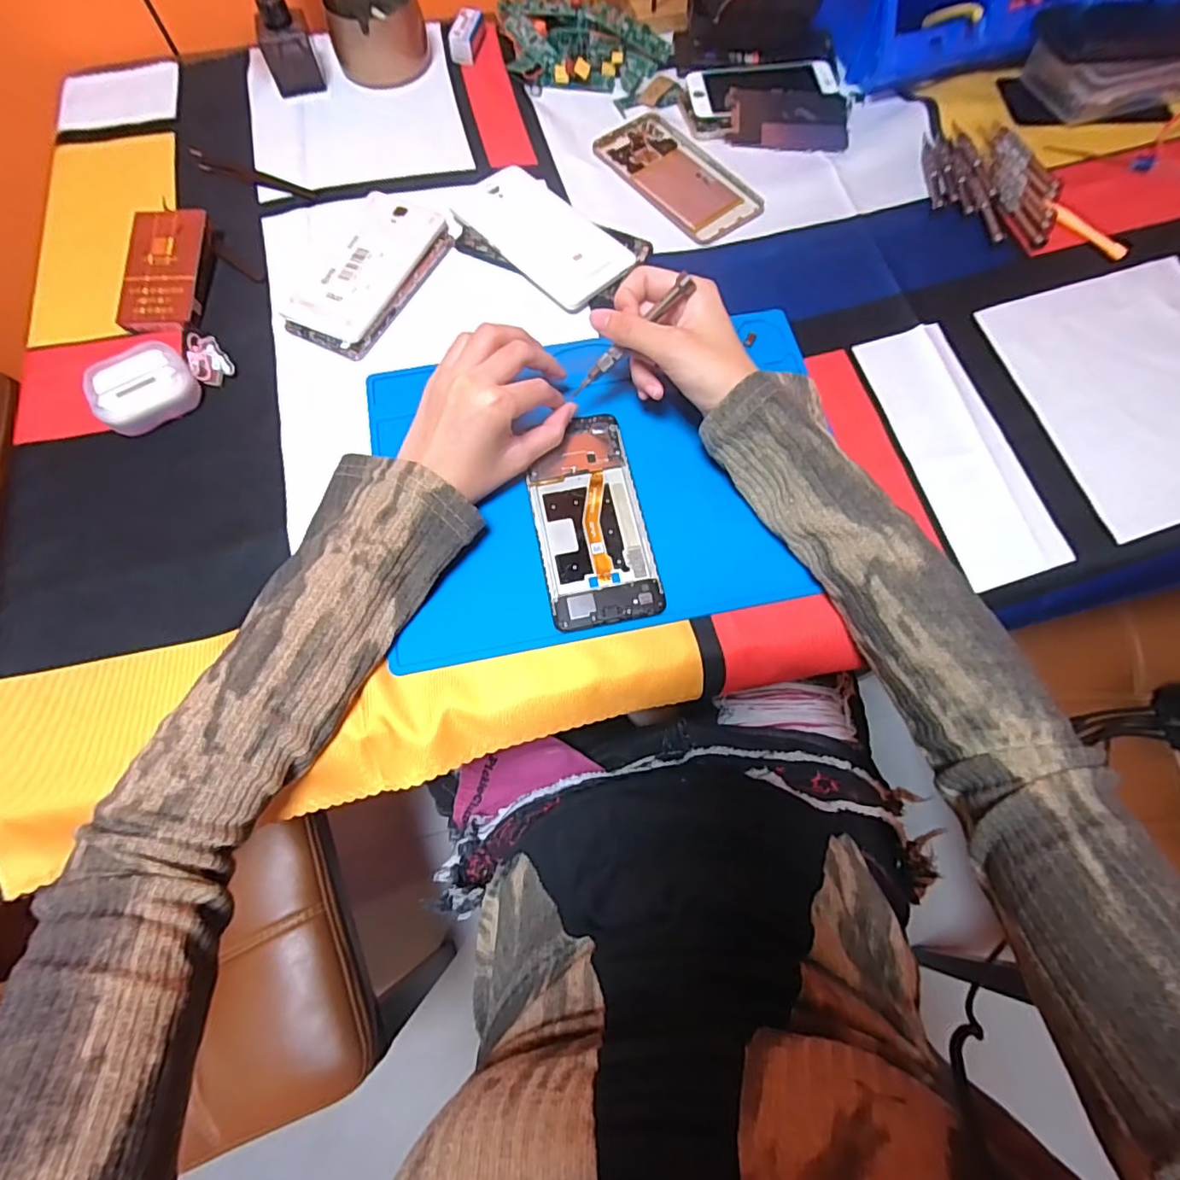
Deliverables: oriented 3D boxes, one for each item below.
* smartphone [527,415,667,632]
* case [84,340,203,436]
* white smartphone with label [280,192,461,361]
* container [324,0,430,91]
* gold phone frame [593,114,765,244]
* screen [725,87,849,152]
[{"bbox_3d":[0.002,-0.049,0.372,0.073,0.005,0.148,-6,70,-2],"label":"smartphone"},{"bbox_3d":[-0.320,-0.146,0.401,0.065,0.028,0.047,-40,75,-13],"label":"case"},{"bbox_3d":[-0.176,-0.254,0.445,0.081,0.014,0.149,25,73,9],"label":"white smartphone with label"},{"bbox_3d":[-0.198,-0.523,0.524,0.085,0.048,0.081,-16,71,-5],"label":"container"},{"bbox_3d":[0.074,-0.363,0.489,0.074,0.004,0.155,-36,74,-11],"label":"gold phone frame"},{"bbox_3d":[0.179,-0.427,0.505,0.108,0.009,0.066,1,71,1],"label":"screen"}]

